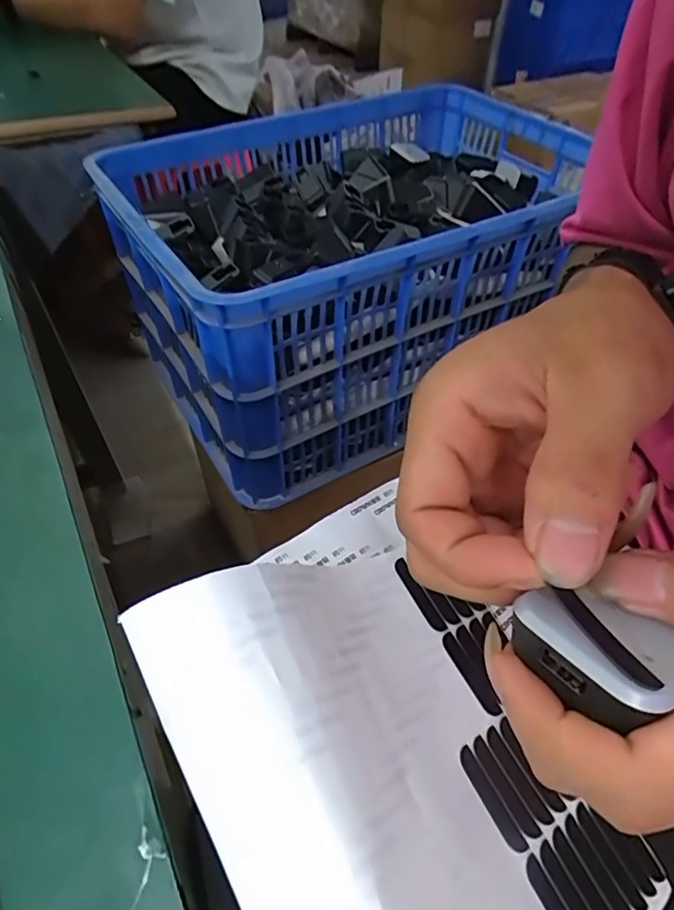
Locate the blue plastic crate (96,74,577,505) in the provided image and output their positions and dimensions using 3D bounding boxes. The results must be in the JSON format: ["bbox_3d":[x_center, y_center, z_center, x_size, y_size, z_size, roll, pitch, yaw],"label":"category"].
[{"bbox_3d":[0.029,-0.263,0.771,0.573,0.290,0.417,-24,53,-20],"label":"blue plastic crate"}]

